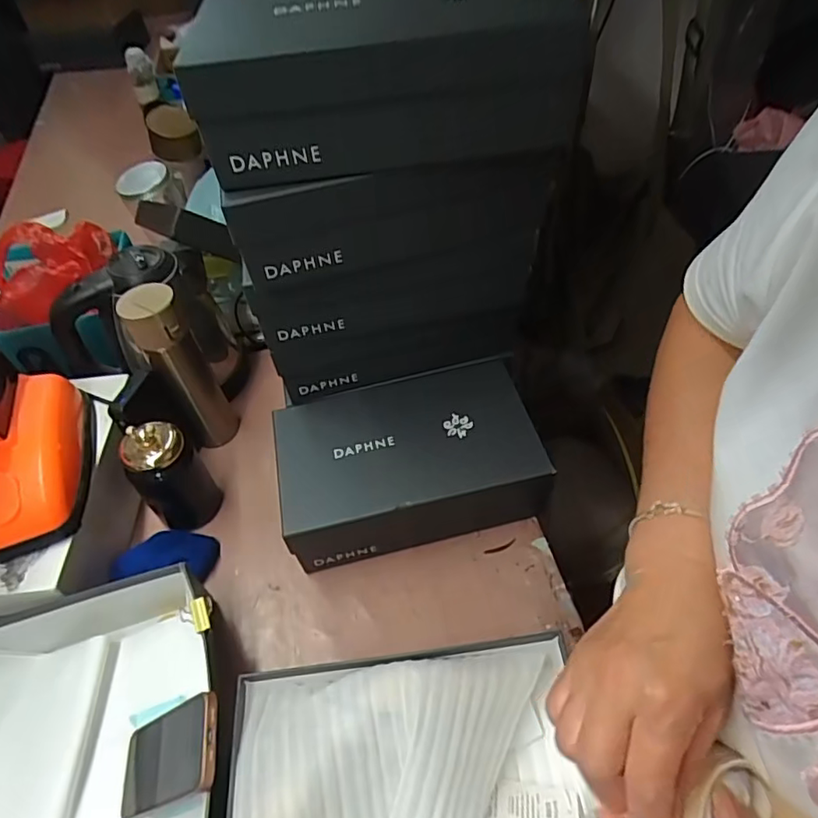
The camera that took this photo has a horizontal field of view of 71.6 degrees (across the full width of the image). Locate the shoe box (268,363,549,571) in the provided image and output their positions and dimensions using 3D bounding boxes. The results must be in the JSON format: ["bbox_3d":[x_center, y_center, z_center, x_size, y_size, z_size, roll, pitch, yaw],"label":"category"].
[{"bbox_3d":[-0.002,0.065,0.688,0.282,0.113,0.176,-12,50,-5],"label":"shoe box"}]

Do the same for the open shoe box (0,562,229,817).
[{"bbox_3d":[-0.328,0.317,0.522,0.329,0.099,0.255,-16,51,-8],"label":"open shoe box"}]

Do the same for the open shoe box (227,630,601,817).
[{"bbox_3d":[-0.002,0.311,0.493,0.283,0.099,0.171,-9,50,-2],"label":"open shoe box"}]

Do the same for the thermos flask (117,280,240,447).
[{"bbox_3d":[-0.282,-0.044,0.721,0.066,0.245,0.059,-29,53,-18],"label":"thermos flask"}]

